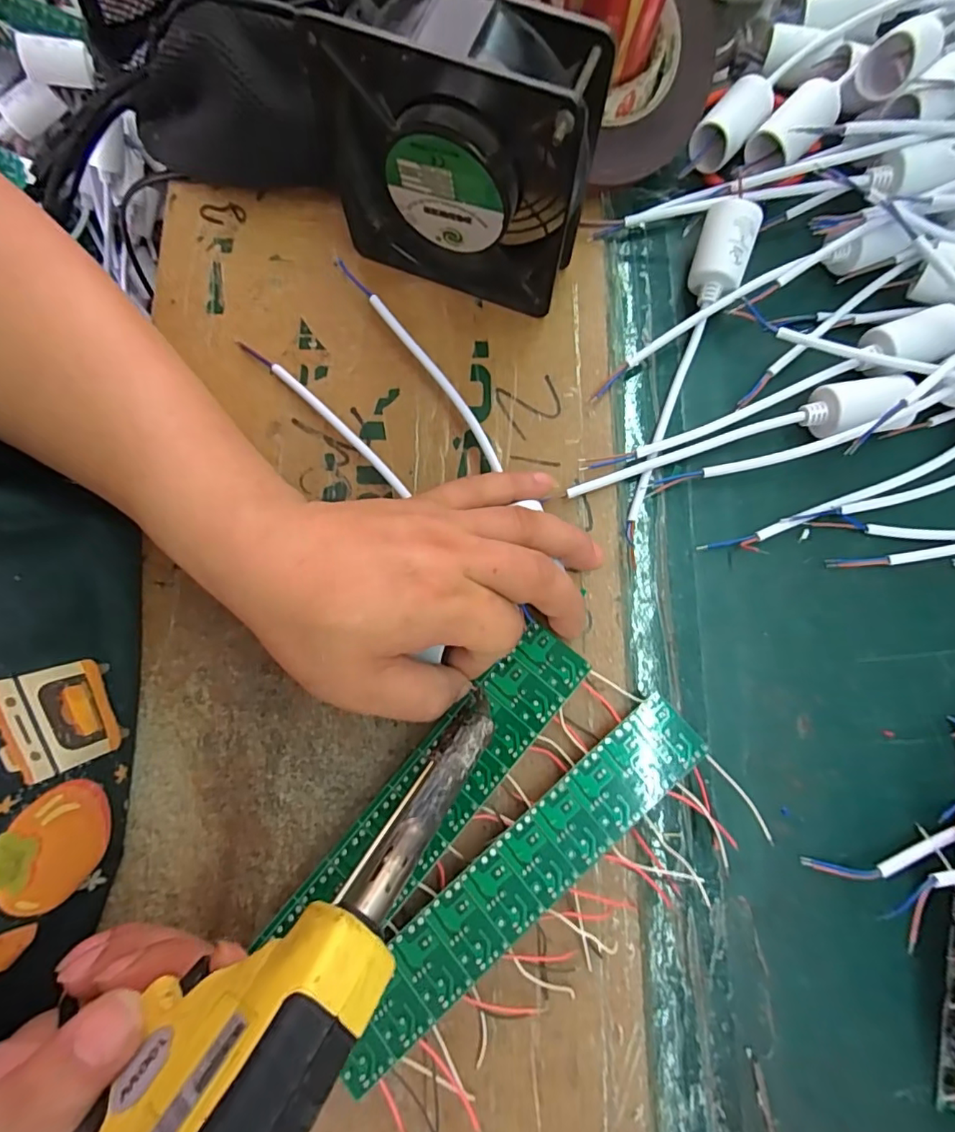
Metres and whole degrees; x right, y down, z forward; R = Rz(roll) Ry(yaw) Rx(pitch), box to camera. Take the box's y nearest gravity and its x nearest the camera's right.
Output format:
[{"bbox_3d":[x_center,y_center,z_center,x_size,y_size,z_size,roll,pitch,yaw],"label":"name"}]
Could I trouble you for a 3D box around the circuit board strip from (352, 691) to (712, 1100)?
[{"bbox_3d":[0.020,0.135,0.239,0.195,0.004,0.035,-39,80,-9],"label":"circuit board strip"}]

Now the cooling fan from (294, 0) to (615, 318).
[{"bbox_3d":[-0.015,-0.196,0.264,0.133,0.118,0.049,23,79,4],"label":"cooling fan"}]

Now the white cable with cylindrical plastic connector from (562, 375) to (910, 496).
[{"bbox_3d":[0.133,-0.069,0.285,0.179,0.027,0.032,-10,79,-2],"label":"white cable with cylindrical plastic connector"}]

